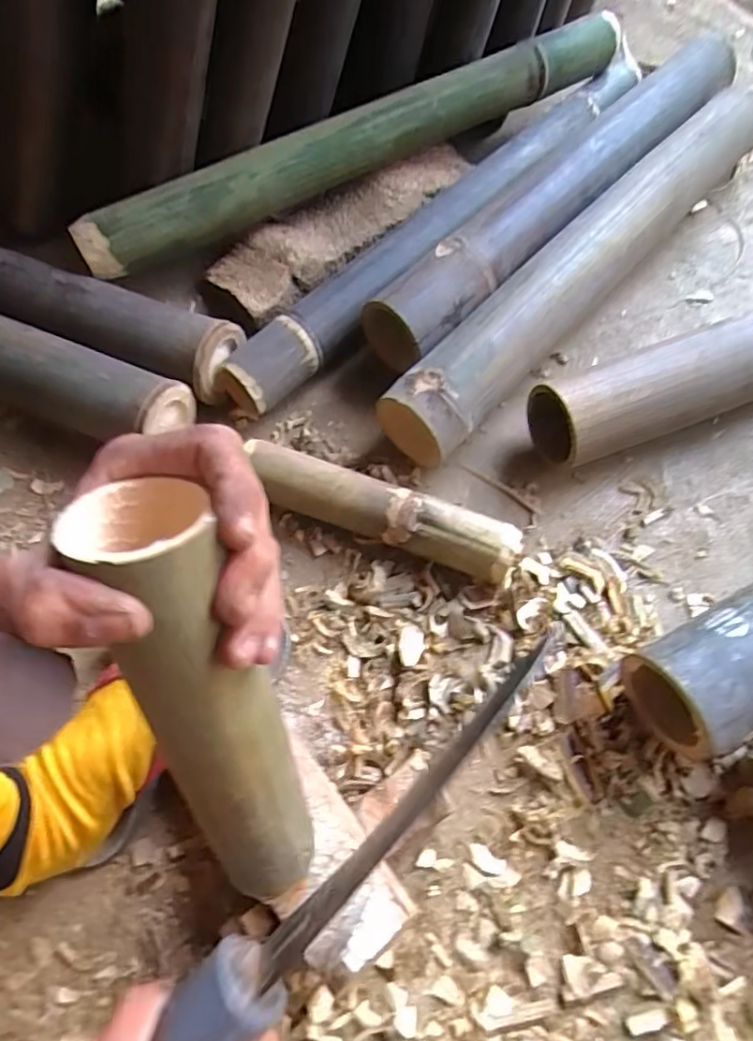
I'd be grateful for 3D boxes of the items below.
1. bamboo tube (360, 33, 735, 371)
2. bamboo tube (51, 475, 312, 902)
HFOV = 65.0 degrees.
[{"bbox_3d":[0.185,-0.330,0.601,0.485,0.069,0.073,-44,70,-11],"label":"bamboo tube"},{"bbox_3d":[-0.066,0.092,0.258,0.051,0.235,0.049,-12,34,-6],"label":"bamboo tube"}]

